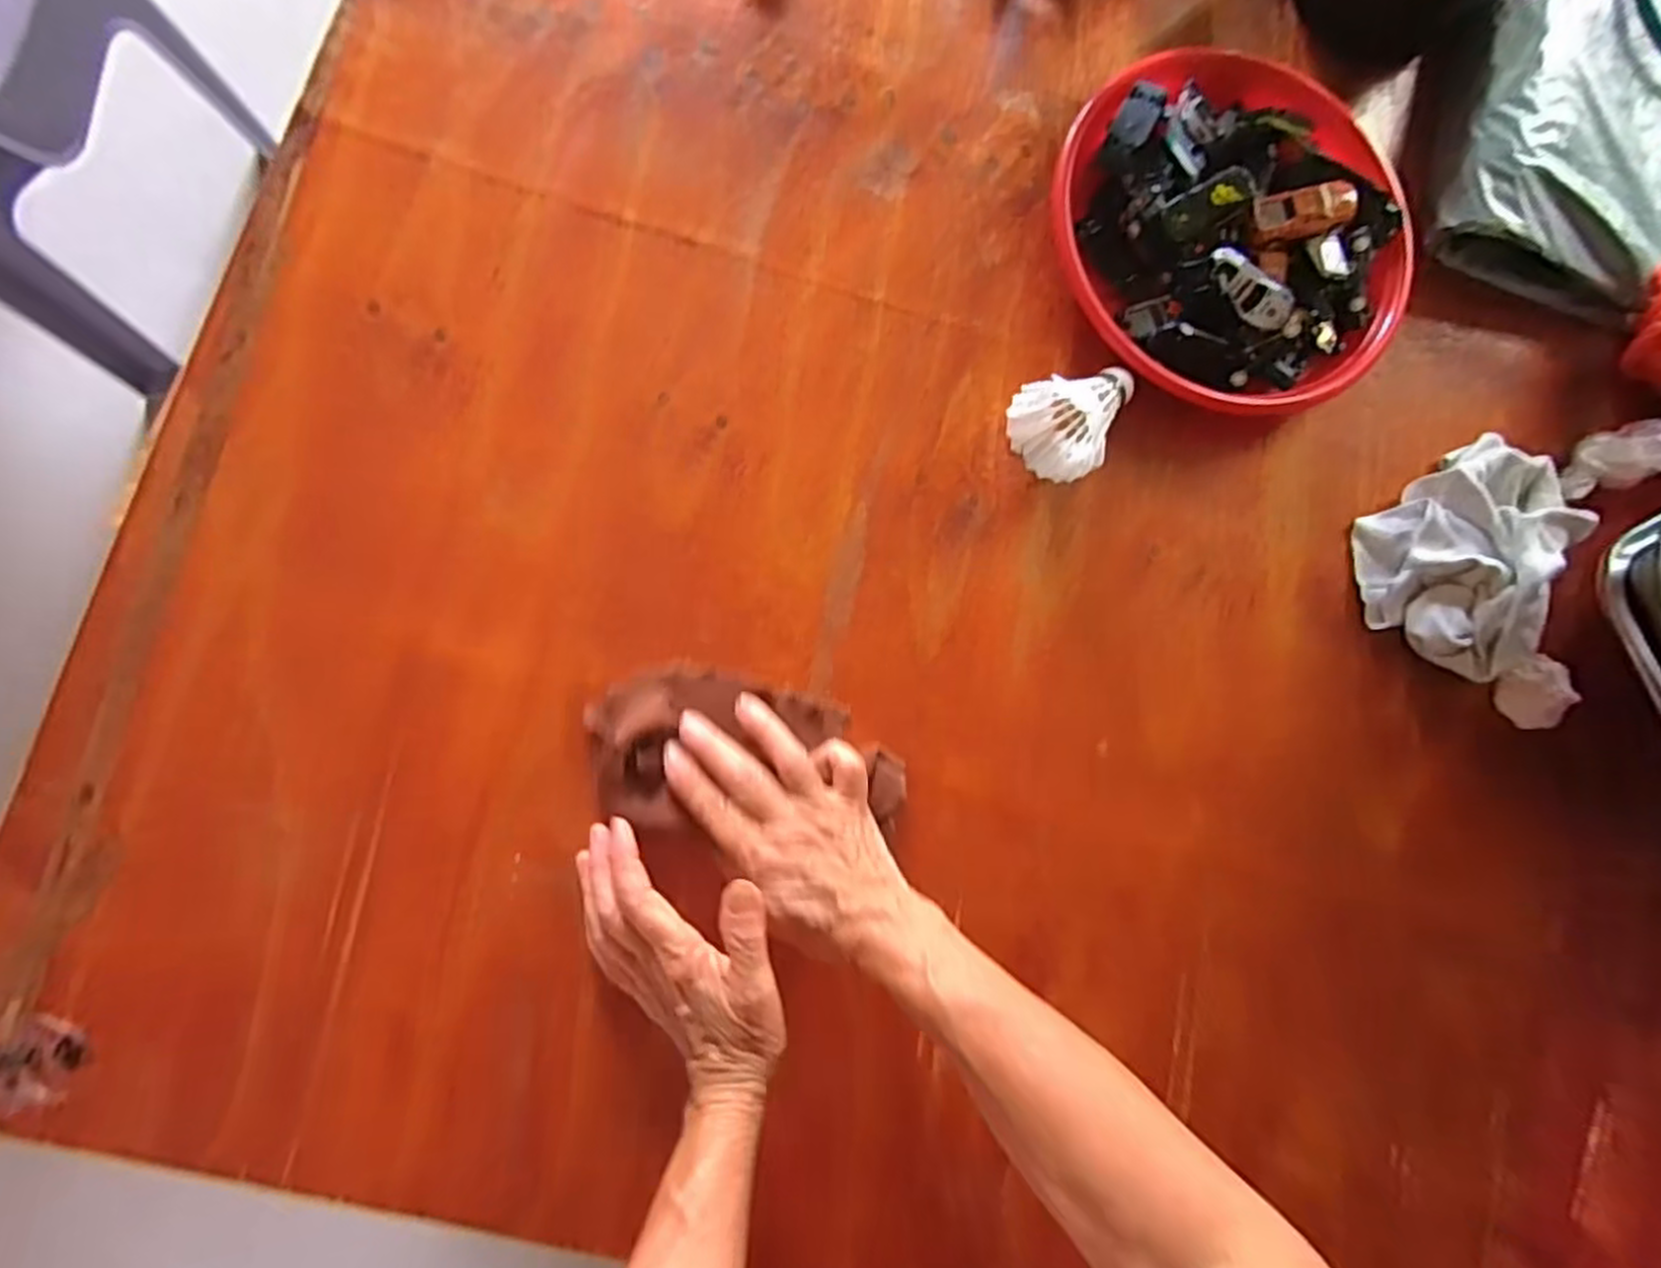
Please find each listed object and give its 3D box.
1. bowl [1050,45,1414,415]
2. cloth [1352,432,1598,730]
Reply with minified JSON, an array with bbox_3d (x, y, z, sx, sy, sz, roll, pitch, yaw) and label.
[{"bbox_3d":[0.274,-0.273,0.529,0.231,0.055,0.243,1,84,-7],"label":"bowl"},{"bbox_3d":[0.435,-0.043,0.524,0.138,0.054,0.194,5,83,-7],"label":"cloth"}]

